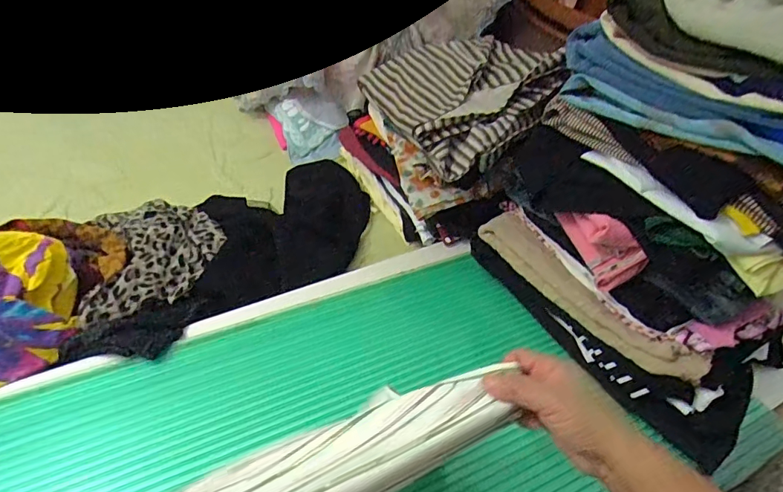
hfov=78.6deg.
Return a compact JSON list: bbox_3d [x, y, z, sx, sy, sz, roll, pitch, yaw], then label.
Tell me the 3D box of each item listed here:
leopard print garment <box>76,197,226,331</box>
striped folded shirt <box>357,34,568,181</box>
[{"bbox_3d":[-0.334,0.000,0.686,0.171,0.045,0.225,-8,44,-14],"label":"leopard print garment"},{"bbox_3d":[0.104,-0.234,0.702,0.227,0.111,0.291,-8,45,-14],"label":"striped folded shirt"}]

